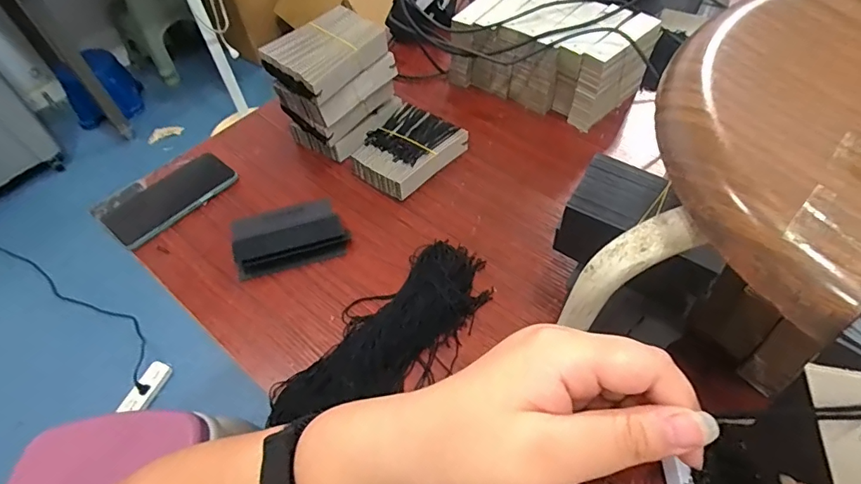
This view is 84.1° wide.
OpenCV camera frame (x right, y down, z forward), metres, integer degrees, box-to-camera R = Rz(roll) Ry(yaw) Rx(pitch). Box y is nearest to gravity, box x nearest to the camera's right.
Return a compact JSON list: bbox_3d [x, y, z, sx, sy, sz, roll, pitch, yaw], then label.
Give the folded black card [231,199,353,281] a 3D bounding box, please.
[{"bbox_3d":[-0.171,-0.012,0.574,0.131,0.031,0.094,-17,52,-8],"label":"folded black card"}]

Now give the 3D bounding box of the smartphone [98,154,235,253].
[{"bbox_3d":[-0.342,-0.060,0.626,0.077,0.015,0.156,37,69,20],"label":"smartphone"}]

